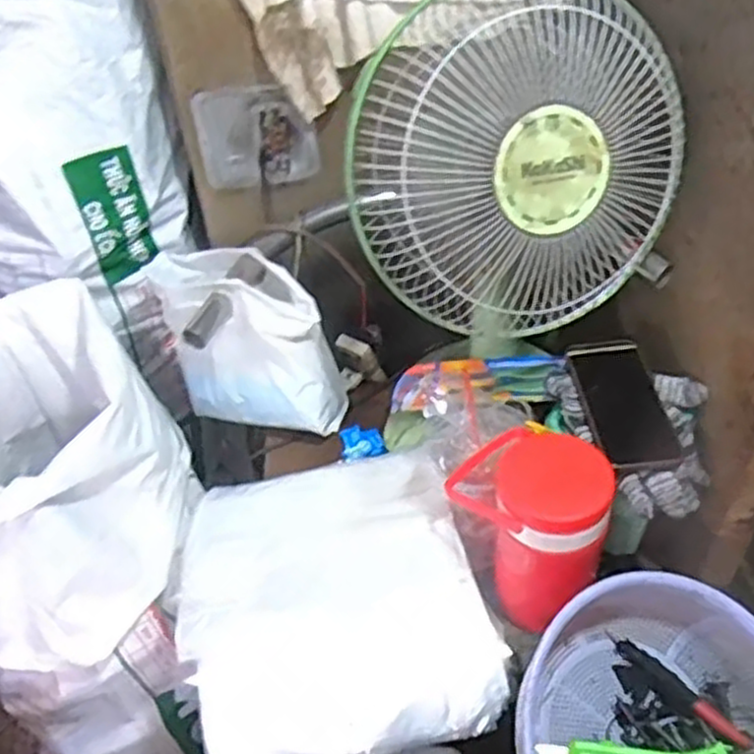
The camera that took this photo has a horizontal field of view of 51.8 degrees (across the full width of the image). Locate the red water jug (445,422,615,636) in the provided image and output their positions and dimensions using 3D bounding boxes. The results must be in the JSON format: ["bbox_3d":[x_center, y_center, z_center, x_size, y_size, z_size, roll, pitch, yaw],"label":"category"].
[{"bbox_3d":[0.156,0.155,0.799,0.111,0.207,0.154,-33,48,-26],"label":"red water jug"}]

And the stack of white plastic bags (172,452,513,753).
[{"bbox_3d":[-0.048,0.224,0.830,0.311,0.090,0.325,-10,42,-4],"label":"stack of white plastic bags"}]

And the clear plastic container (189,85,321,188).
[{"bbox_3d":[-0.166,-0.326,1.058,0.159,0.137,0.019,-8,42,-2],"label":"clear plastic container"}]

